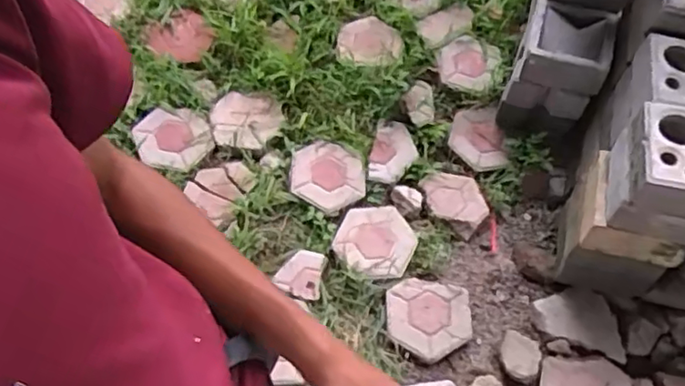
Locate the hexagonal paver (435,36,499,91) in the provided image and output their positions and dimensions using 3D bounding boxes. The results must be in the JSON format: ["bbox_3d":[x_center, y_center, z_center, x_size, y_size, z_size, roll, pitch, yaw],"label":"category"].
[{"bbox_3d":[0.377,-0.385,1.837,0.177,0.045,0.177,30,67,11],"label":"hexagonal paver"}]

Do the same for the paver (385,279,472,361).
[{"bbox_3d":[0.205,0.303,1.495,0.214,0.052,0.190,20,65,7],"label":"paver"}]

